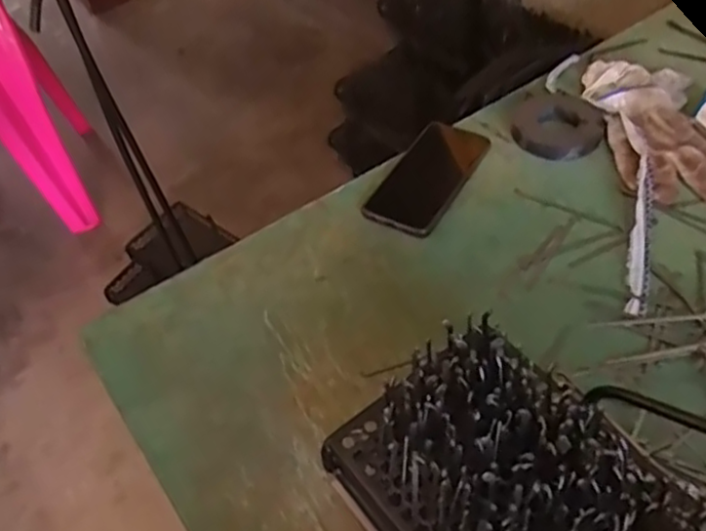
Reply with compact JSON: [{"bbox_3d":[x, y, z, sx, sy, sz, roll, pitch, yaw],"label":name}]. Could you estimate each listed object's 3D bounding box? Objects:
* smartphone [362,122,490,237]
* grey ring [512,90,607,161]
[{"bbox_3d":[0.080,-0.097,0.703,0.077,0.010,0.165,26,57,17],"label":"smartphone"},{"bbox_3d":[0.227,-0.156,0.741,0.099,0.014,0.106,-4,47,4],"label":"grey ring"}]

